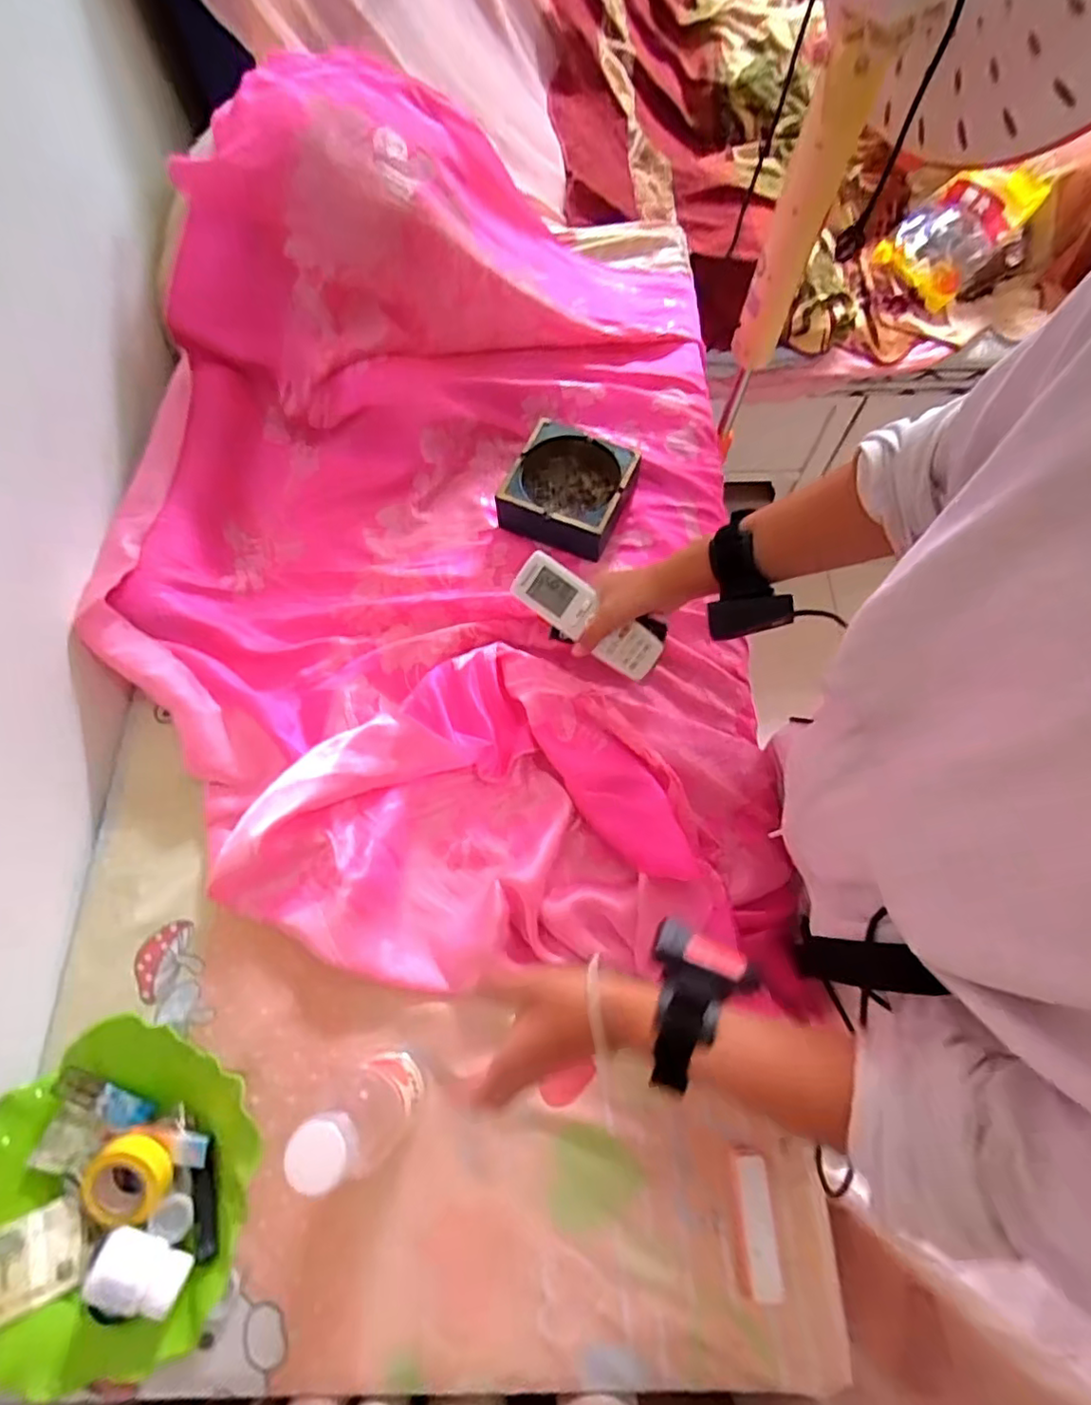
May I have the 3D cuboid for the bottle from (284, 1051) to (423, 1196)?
[{"bbox_3d":[-0.134,0.305,0.454,0.060,0.196,0.063,33,71,13],"label":"bottle"}]

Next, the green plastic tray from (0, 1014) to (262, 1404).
[{"bbox_3d":[-0.349,0.391,0.496,0.231,0.069,0.234,11,68,5],"label":"green plastic tray"}]

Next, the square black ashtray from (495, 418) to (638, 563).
[{"bbox_3d":[0.030,-0.266,0.772,0.142,0.051,0.154,23,70,10],"label":"square black ashtray"}]

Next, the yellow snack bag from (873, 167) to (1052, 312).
[{"bbox_3d":[0.859,-0.997,1.295,0.257,0.040,0.194,-46,68,26],"label":"yellow snack bag"}]

